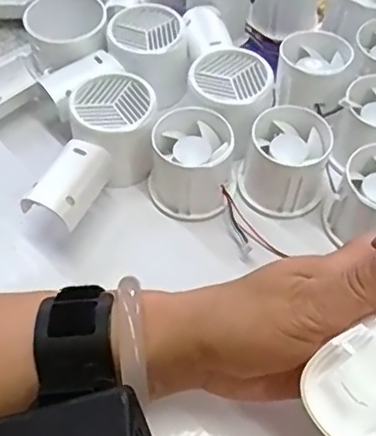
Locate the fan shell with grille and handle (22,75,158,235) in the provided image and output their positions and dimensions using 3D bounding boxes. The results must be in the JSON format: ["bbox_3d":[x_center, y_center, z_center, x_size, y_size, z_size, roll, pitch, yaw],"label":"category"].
[{"bbox_3d":[-0.057,-0.039,0.377,0.057,0.053,0.110,18,57,11],"label":"fan shell with grille and handle"}]

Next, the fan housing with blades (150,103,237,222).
[{"bbox_3d":[0.003,-0.036,0.375,0.055,0.047,0.056,1,55,-1],"label":"fan housing with blades"}]

